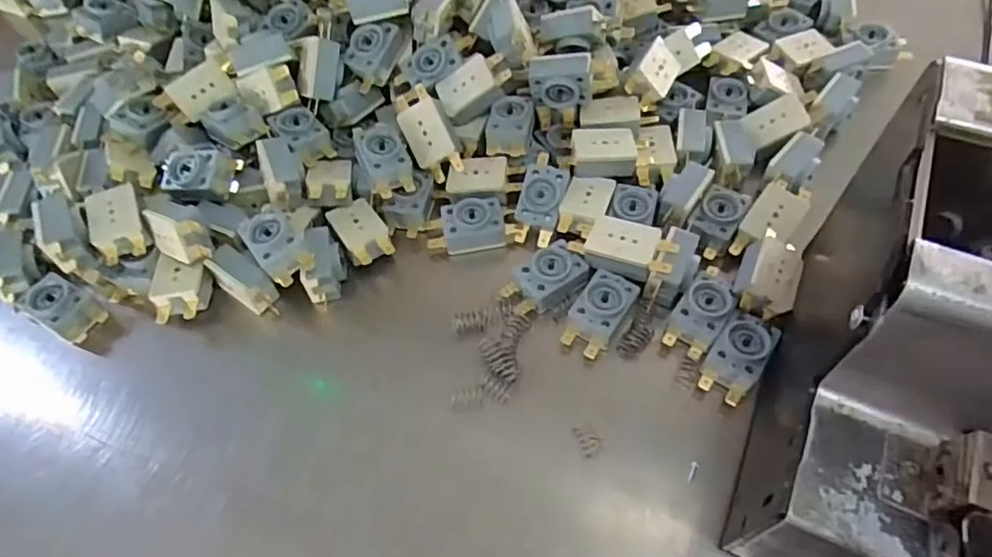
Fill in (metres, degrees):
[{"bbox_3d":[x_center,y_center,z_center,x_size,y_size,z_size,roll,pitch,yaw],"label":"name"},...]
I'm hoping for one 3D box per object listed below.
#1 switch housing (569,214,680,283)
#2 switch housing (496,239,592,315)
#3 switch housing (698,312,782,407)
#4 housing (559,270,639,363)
[{"bbox_3d":[0.072,-0.018,0.339,0.055,0.015,0.028,19,62,15],"label":"switch housing"},{"bbox_3d":[0.028,-0.001,0.341,0.046,0.012,0.027,-33,61,-15],"label":"switch housing"},{"bbox_3d":[0.126,0.042,0.315,0.026,0.020,0.046,32,66,21],"label":"switch housing"},{"bbox_3d":[0.057,0.019,0.330,0.028,0.015,0.048,27,64,19],"label":"housing"}]

